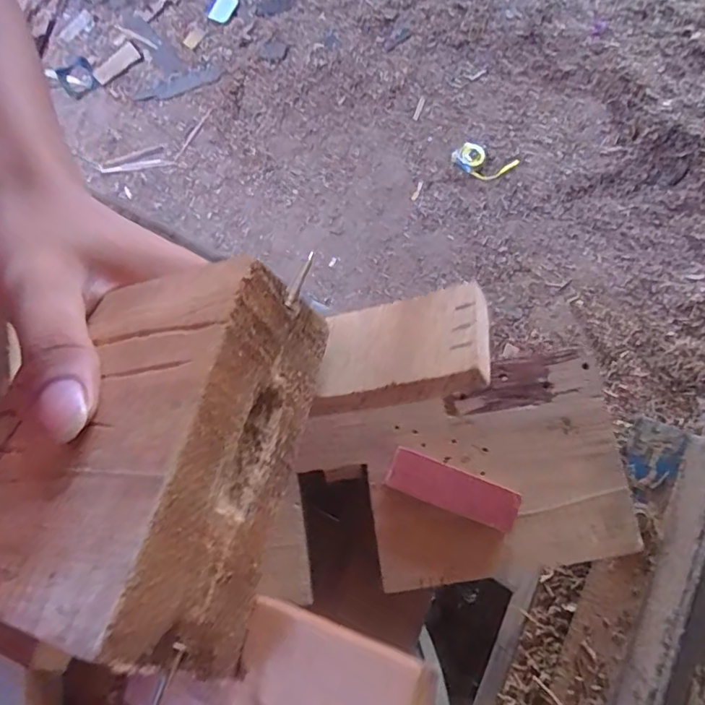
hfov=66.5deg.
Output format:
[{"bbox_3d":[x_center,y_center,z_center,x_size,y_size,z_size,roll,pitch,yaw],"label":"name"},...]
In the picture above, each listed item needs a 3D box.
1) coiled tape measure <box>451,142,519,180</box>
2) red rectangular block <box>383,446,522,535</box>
[{"bbox_3d":[0.326,-0.474,1.342,0.155,0.029,0.076,23,77,7],"label":"coiled tape measure"},{"bbox_3d":[0.054,0.075,0.293,0.071,0.007,0.022,21,77,6],"label":"red rectangular block"}]

